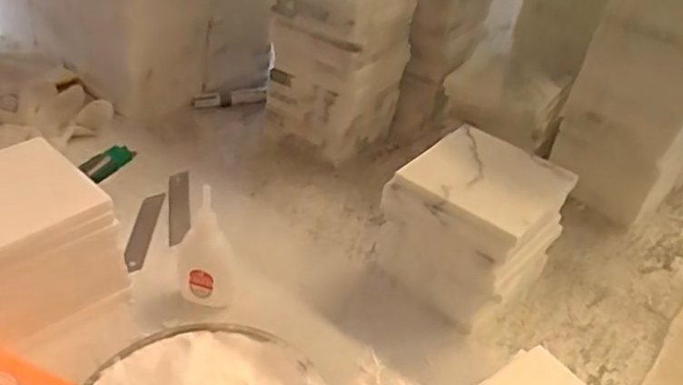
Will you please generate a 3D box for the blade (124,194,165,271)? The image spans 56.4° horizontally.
[{"bbox_3d":[-0.169,0.032,0.545,0.017,0.006,0.098,1,38,-2],"label":"blade"}]

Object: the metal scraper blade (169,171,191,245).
[{"bbox_3d":[-0.146,0.013,0.572,0.019,0.006,0.087,-7,46,-9],"label":"metal scraper blade"}]

